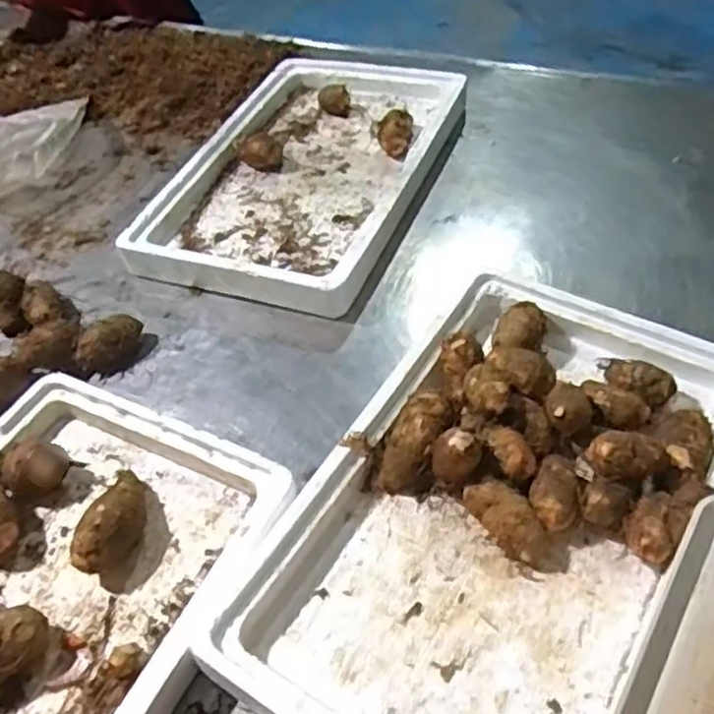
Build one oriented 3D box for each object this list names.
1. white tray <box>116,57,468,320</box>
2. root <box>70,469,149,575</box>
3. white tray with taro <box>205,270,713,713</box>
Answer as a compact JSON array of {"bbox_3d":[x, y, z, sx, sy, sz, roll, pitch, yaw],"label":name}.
[{"bbox_3d":[-0.063,-0.252,0.923,0.305,0.054,0.484,14,51,17],"label":"white tray"},{"bbox_3d":[-0.203,0.132,0.588,0.048,0.047,0.102,7,49,12],"label":"root"},{"bbox_3d":[0.126,0.118,0.564,0.284,0.068,0.461,23,54,24],"label":"white tray with taro"}]

